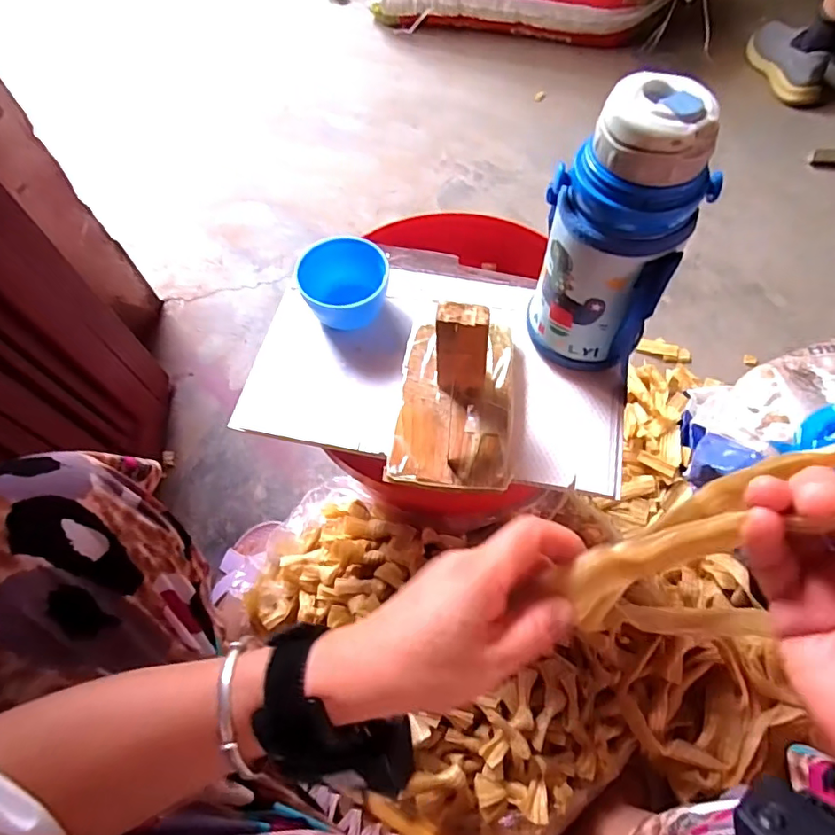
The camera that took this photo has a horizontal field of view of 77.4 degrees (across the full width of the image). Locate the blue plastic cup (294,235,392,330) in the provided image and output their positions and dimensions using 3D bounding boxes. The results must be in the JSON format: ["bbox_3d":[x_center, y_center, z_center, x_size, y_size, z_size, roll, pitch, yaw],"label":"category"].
[{"bbox_3d":[-0.065,-0.119,0.462,0.074,0.051,0.068,-2,62,3],"label":"blue plastic cup"}]

